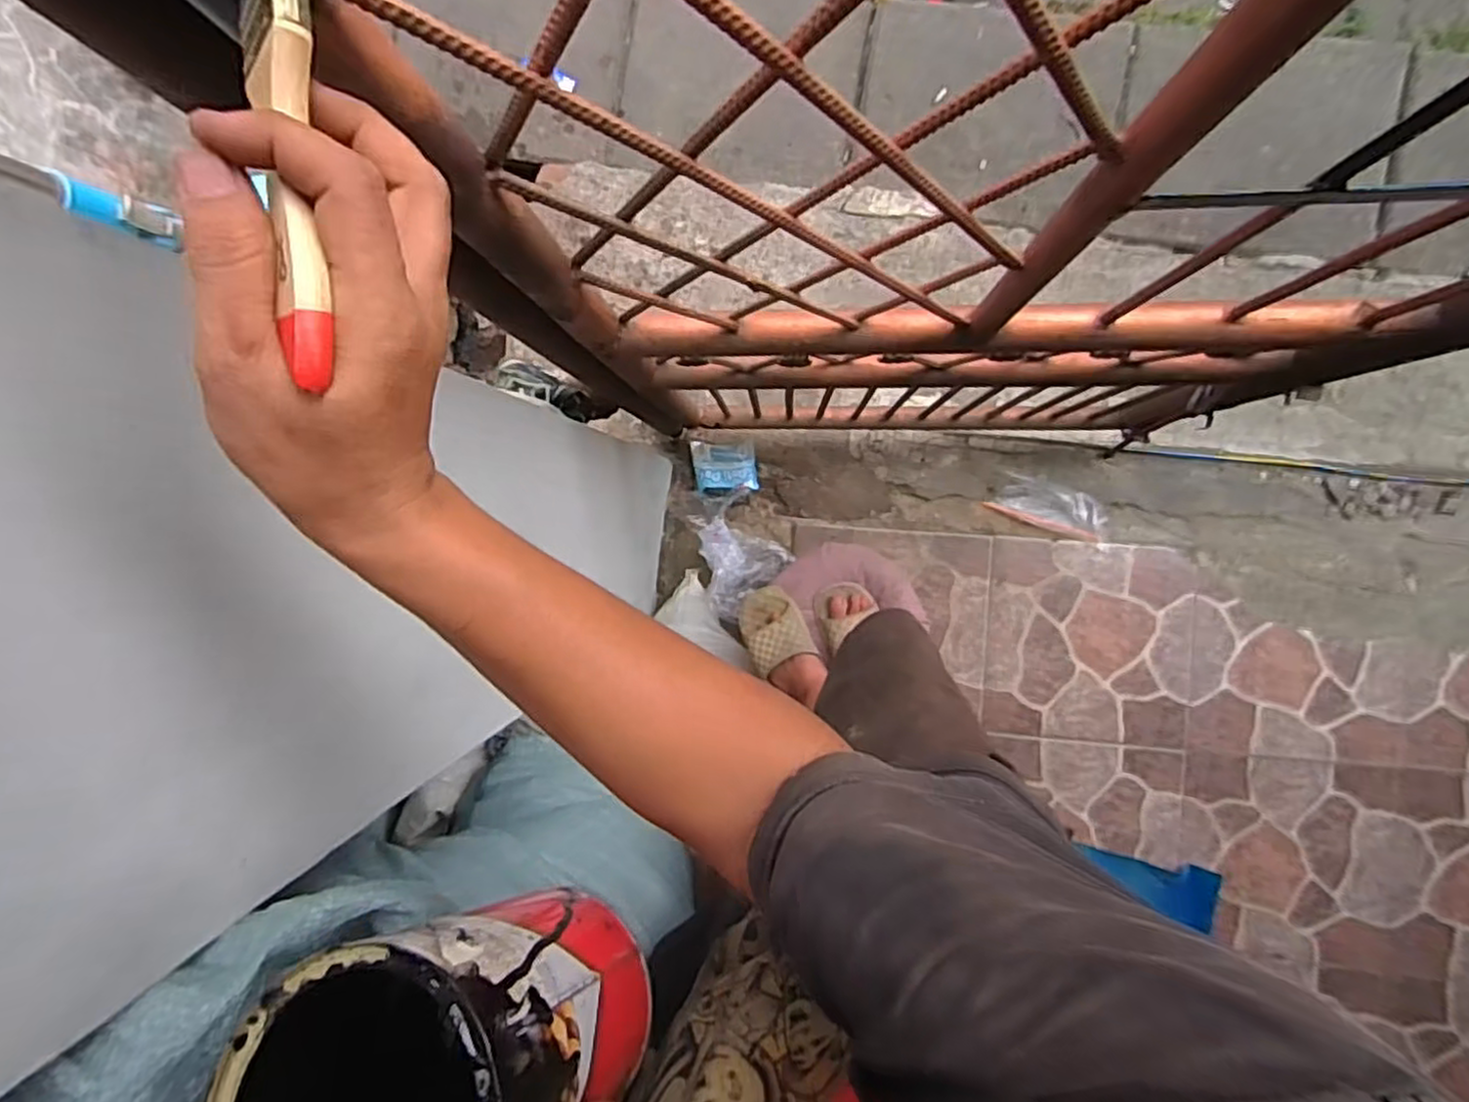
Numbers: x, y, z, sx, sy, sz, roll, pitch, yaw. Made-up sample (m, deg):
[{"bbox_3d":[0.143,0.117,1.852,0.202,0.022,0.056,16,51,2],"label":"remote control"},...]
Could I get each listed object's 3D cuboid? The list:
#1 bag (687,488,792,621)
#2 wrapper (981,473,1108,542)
[{"bbox_3d":[0.006,0.000,1.490,0.184,0.082,0.248,-28,92,6],"label":"bag"},{"bbox_3d":[0.658,-0.092,1.493,0.232,0.035,0.092,16,96,3],"label":"wrapper"}]

